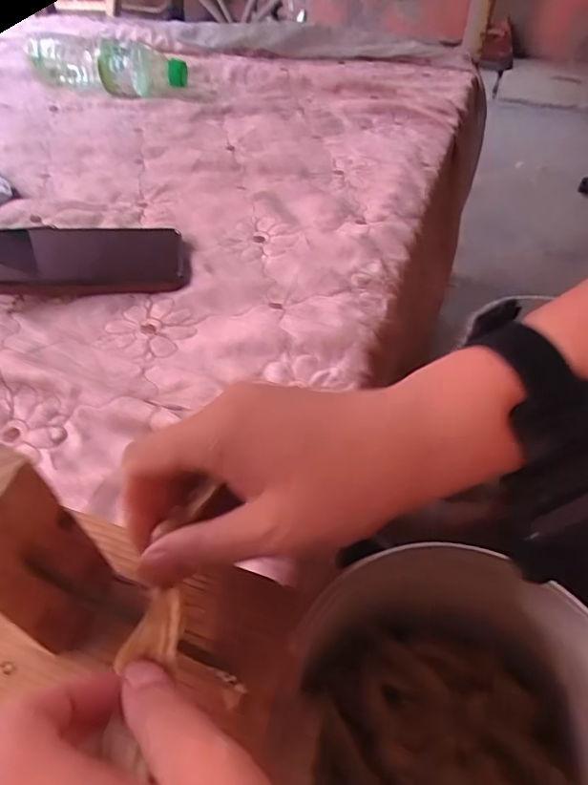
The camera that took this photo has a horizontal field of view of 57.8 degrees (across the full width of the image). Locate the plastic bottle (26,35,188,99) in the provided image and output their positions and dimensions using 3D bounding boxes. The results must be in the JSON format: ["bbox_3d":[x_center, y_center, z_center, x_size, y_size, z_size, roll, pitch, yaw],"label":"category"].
[{"bbox_3d":[-0.253,-0.442,0.721,0.223,0.061,0.056,10,49,8],"label":"plastic bottle"}]

